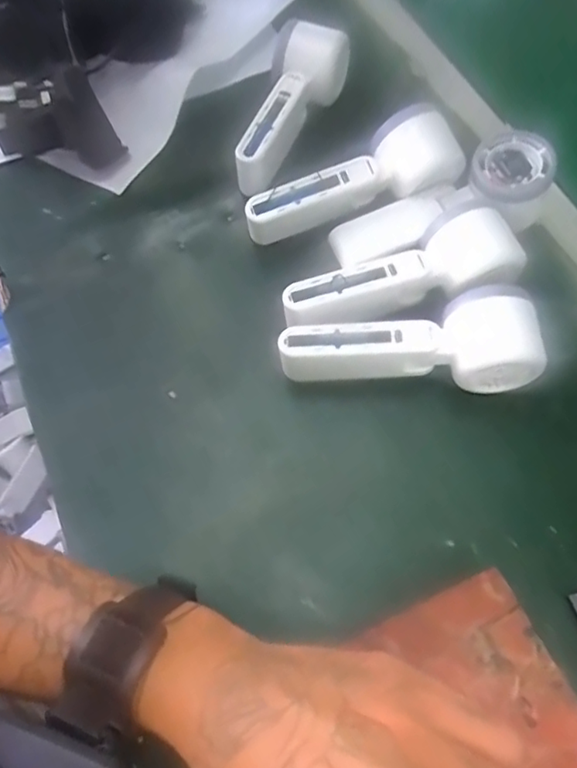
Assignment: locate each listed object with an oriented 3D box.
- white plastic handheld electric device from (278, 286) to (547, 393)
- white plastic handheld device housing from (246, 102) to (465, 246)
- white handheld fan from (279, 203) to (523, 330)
[{"bbox_3d":[0.076,-0.023,0.385,0.158,0.061,0.048,-2,64,-2],"label":"white plastic handheld electric device"},{"bbox_3d":[0.045,-0.154,0.446,0.163,0.042,0.052,-23,66,2],"label":"white plastic handheld device housing"},{"bbox_3d":[0.077,-0.071,0.407,0.159,0.050,0.054,-22,66,-11],"label":"white handheld fan"}]

